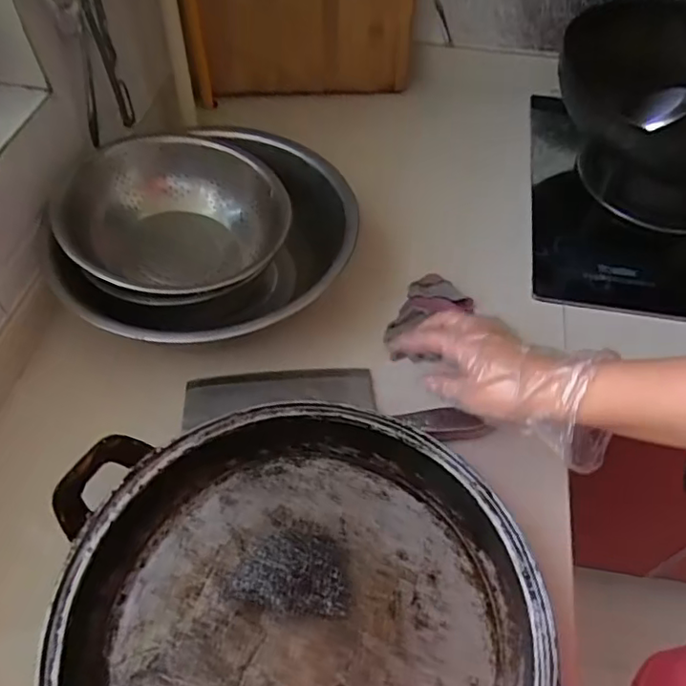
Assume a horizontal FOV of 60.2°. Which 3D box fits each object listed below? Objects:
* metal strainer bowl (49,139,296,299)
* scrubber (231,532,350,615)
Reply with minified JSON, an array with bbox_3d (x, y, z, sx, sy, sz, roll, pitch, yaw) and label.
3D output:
[{"bbox_3d":[-0.173,-0.122,0.635,0.220,0.095,0.219,1,53,-1],"label":"metal strainer bowl"},{"bbox_3d":[-0.037,0.174,0.459,0.084,0.041,0.064,7,53,3],"label":"scrubber"}]

